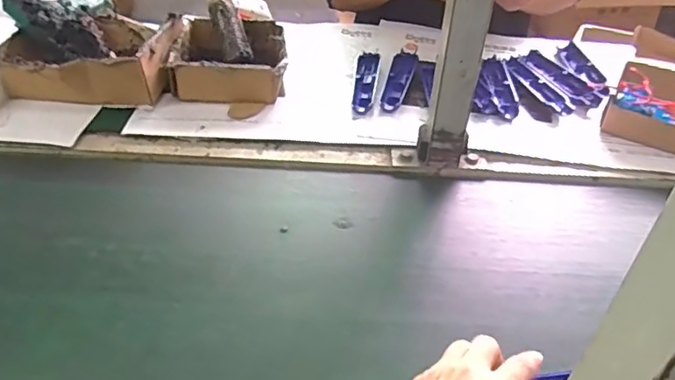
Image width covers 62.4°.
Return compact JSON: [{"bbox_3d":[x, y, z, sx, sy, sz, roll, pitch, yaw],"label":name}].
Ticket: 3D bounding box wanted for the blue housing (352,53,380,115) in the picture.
[{"bbox_3d":[0.042,-0.161,0.828,0.031,0.019,0.156,7,40,3],"label":"blue housing"}]

